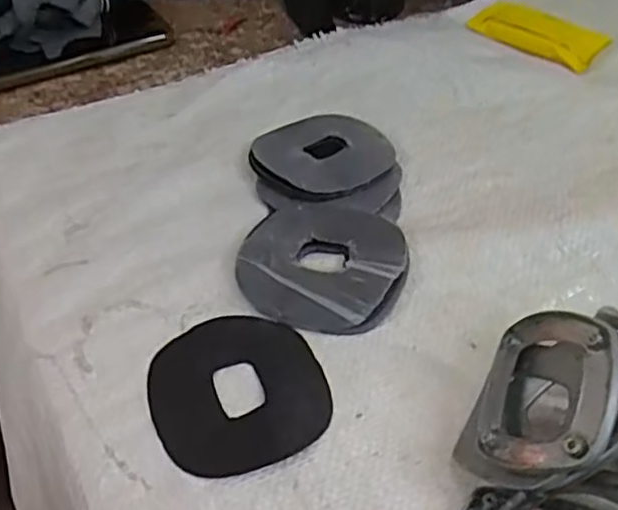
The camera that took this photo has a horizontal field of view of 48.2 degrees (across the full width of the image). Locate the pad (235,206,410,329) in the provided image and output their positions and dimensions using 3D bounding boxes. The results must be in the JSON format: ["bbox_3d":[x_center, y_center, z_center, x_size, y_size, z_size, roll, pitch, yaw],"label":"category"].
[{"bbox_3d":[0.007,0.000,0.361,0.082,0.016,0.082,13,46,15],"label":"pad"}]

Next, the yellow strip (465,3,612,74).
[{"bbox_3d":[0.172,-0.171,0.531,0.100,0.015,0.041,29,52,27],"label":"yellow strip"}]

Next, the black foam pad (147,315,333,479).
[{"bbox_3d":[-0.032,0.060,0.310,0.075,0.004,0.080,-13,45,-12],"label":"black foam pad"}]

